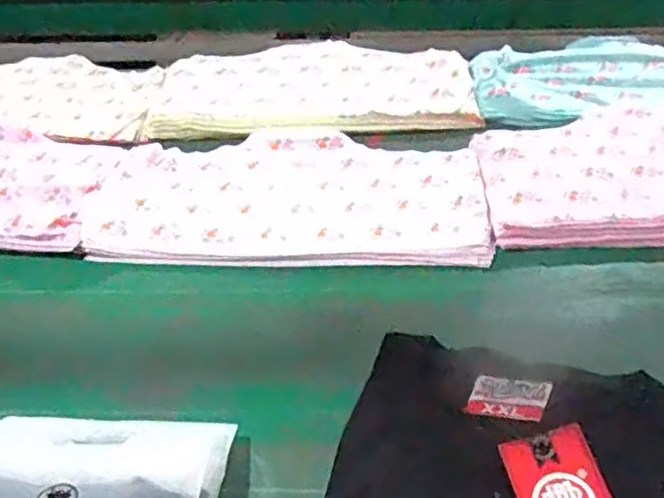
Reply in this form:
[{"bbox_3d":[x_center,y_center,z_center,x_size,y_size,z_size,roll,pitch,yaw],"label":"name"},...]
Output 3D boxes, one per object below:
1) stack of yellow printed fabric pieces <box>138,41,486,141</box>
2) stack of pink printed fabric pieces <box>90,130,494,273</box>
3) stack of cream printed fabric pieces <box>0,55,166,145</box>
[{"bbox_3d":[-0.034,-0.293,1.138,0.530,0.033,0.312,-2,43,1],"label":"stack of yellow printed fabric pieces"},{"bbox_3d":[-0.060,-0.077,0.926,0.528,0.039,0.283,-1,43,2],"label":"stack of pink printed fabric pieces"},{"bbox_3d":[-0.547,-0.258,1.171,0.489,0.068,0.260,2,43,5],"label":"stack of cream printed fabric pieces"}]

